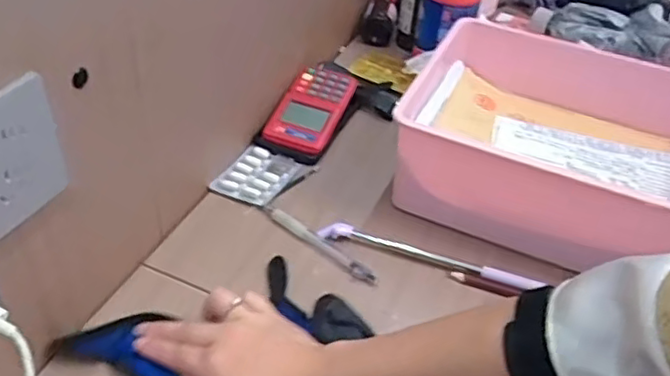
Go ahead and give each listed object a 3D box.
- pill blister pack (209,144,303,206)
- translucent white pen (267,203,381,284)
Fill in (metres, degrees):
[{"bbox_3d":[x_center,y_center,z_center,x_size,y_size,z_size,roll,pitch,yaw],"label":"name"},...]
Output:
[{"bbox_3d":[-0.082,-0.013,0.670,0.063,0.011,0.079,22,43,18],"label":"pill blister pack"},{"bbox_3d":[-0.015,0.049,0.603,0.134,0.009,0.015,33,47,27],"label":"translucent white pen"}]

